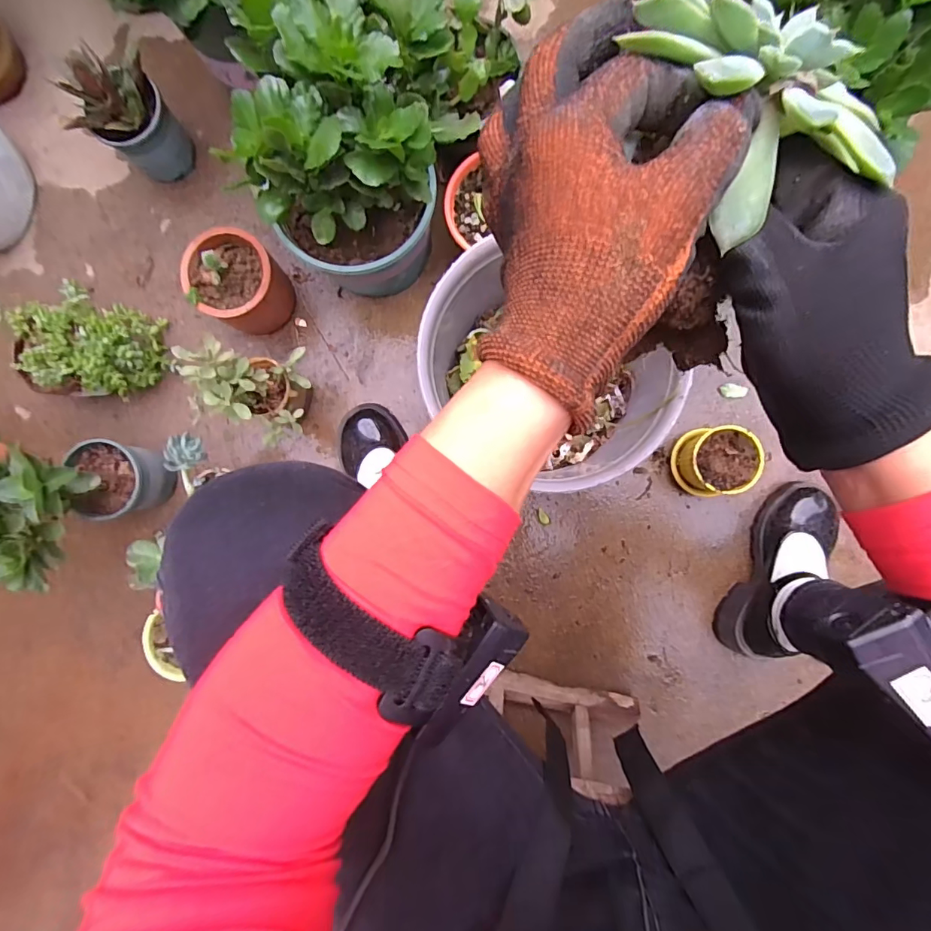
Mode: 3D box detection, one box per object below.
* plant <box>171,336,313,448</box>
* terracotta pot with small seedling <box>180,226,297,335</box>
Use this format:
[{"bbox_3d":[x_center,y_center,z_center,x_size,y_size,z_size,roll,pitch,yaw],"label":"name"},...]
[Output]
[{"bbox_3d":[-0.267,-0.090,0.630,0.114,0.214,0.118,-11,88,2],"label":"plant"},{"bbox_3d":[-0.325,-0.261,0.684,0.128,0.125,0.120,0,89,3],"label":"terracotta pot with small seedling"}]

